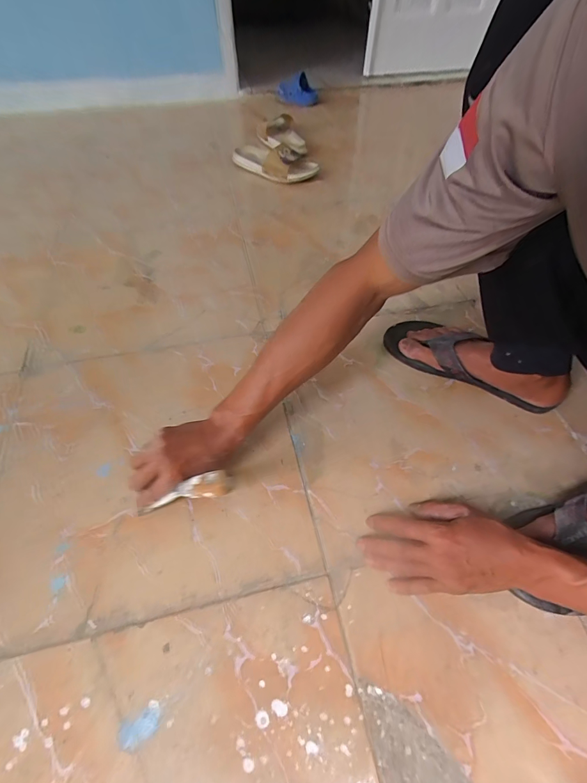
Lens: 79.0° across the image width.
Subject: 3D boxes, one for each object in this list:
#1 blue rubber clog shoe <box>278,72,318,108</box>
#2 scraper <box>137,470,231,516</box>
[{"bbox_3d":[0.019,-1.104,1.295,0.080,0.084,0.189,38,50,23],"label":"blue rubber clog shoe"},{"bbox_3d":[-0.129,0.121,0.406,0.163,0.016,0.026,-27,46,34],"label":"scraper"}]

